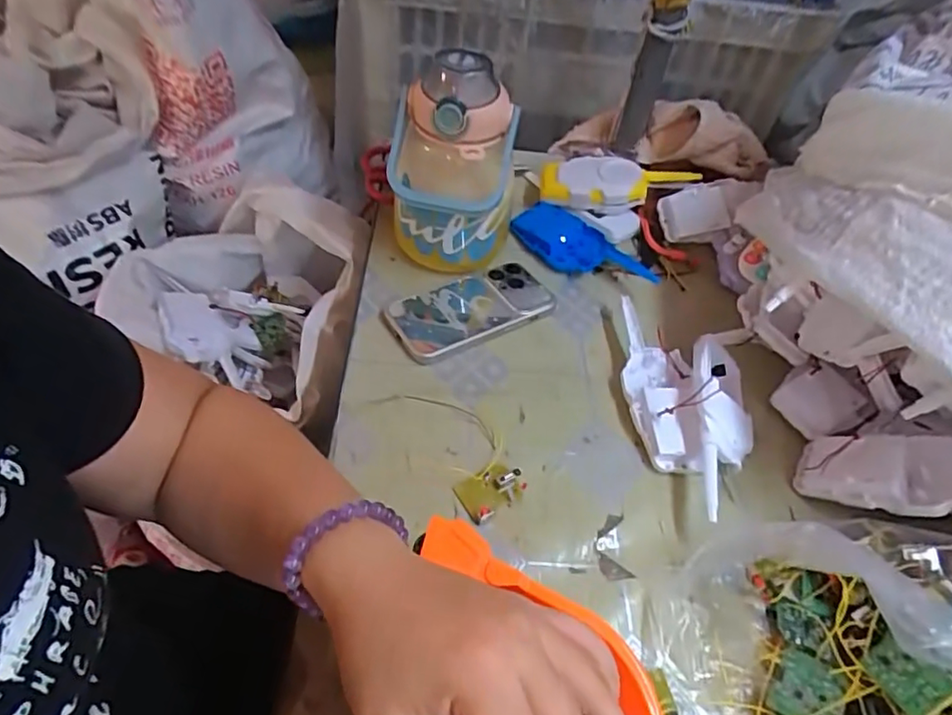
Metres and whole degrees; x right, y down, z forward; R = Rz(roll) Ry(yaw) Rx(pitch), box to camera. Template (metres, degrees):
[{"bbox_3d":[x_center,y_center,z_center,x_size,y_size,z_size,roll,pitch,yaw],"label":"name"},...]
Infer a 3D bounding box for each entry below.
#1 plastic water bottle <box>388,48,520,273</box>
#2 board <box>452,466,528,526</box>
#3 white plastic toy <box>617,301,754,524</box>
[{"bbox_3d":[-0.022,-0.161,0.515,0.104,0.182,0.111,1,48,-5],"label":"plastic water bottle"},{"bbox_3d":[0.011,0.094,0.405,0.047,0.012,0.031,-21,53,-23],"label":"board"},{"bbox_3d":[0.169,0.029,0.450,0.100,0.054,0.202,8,47,1],"label":"white plastic toy"}]

